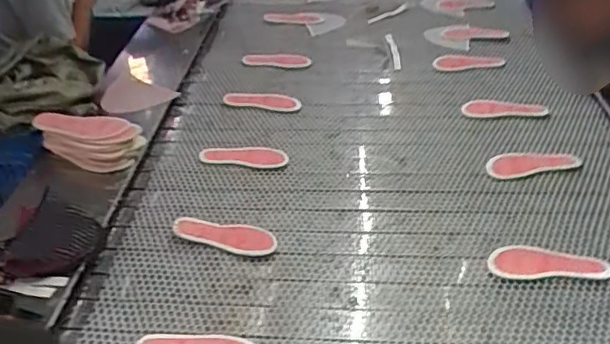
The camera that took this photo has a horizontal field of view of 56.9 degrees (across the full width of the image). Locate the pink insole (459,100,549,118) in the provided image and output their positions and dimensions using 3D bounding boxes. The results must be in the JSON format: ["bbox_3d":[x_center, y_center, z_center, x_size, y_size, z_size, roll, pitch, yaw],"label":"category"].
[{"bbox_3d":[0.494,-0.158,1.403,0.203,0.014,0.068,-1,43,-6],"label":"pink insole"}]

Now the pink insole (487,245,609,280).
[{"bbox_3d":[0.453,0.171,1.046,0.210,0.012,0.076,3,36,9],"label":"pink insole"}]

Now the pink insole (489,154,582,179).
[{"bbox_3d":[0.507,-0.018,1.240,0.199,0.019,0.071,-5,47,0],"label":"pink insole"}]

